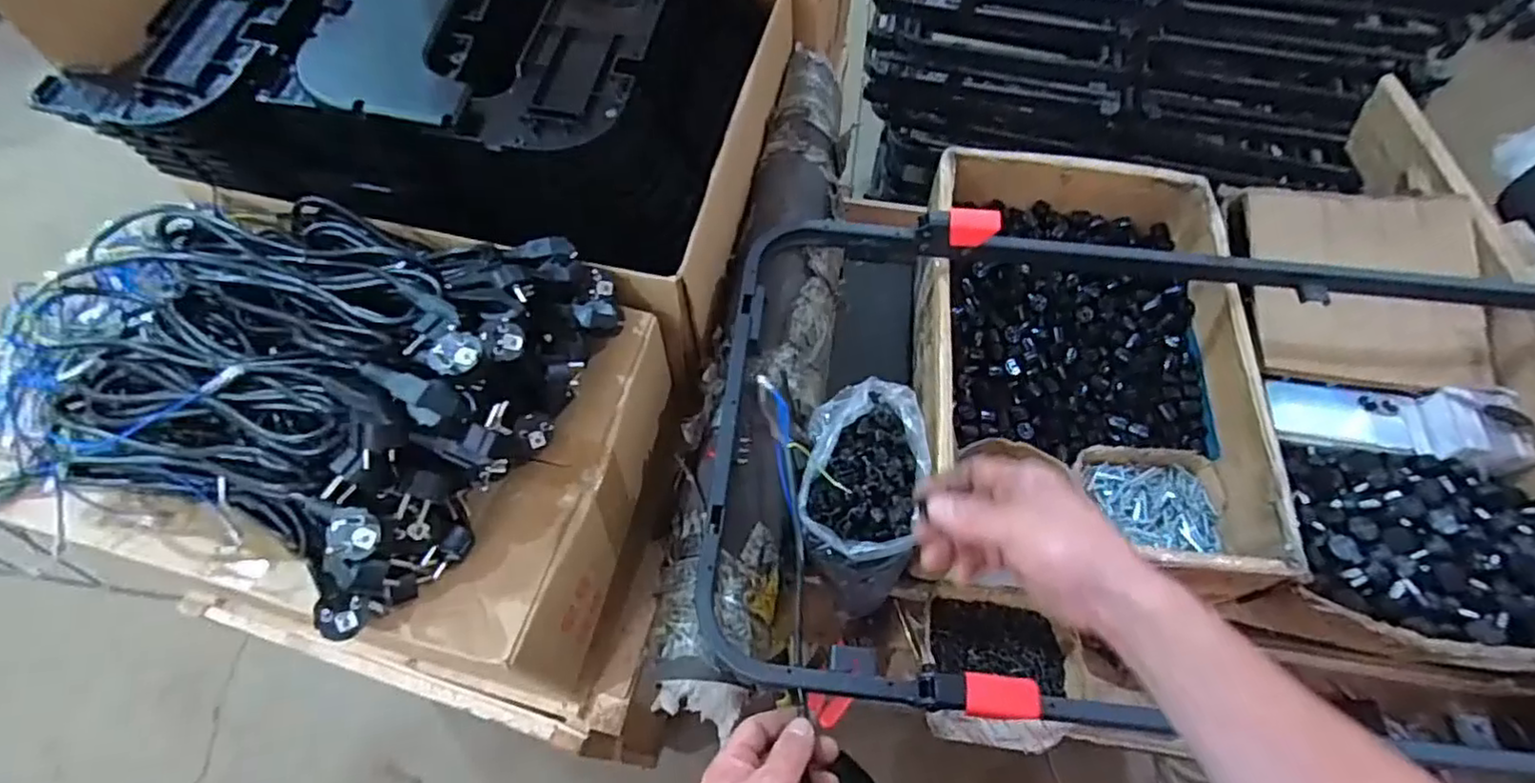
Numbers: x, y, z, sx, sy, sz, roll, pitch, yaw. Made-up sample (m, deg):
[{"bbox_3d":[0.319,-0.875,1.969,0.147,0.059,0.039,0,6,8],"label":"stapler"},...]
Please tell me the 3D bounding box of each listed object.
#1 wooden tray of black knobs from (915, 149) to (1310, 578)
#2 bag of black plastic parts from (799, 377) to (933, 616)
[{"bbox_3d":[0.373,-0.048,0.838,0.355,0.135,0.536,8,61,4],"label":"wooden tray of black knobs"},{"bbox_3d":[0.099,0.117,0.749,0.127,0.167,0.204,7,61,4],"label":"bag of black plastic parts"}]

